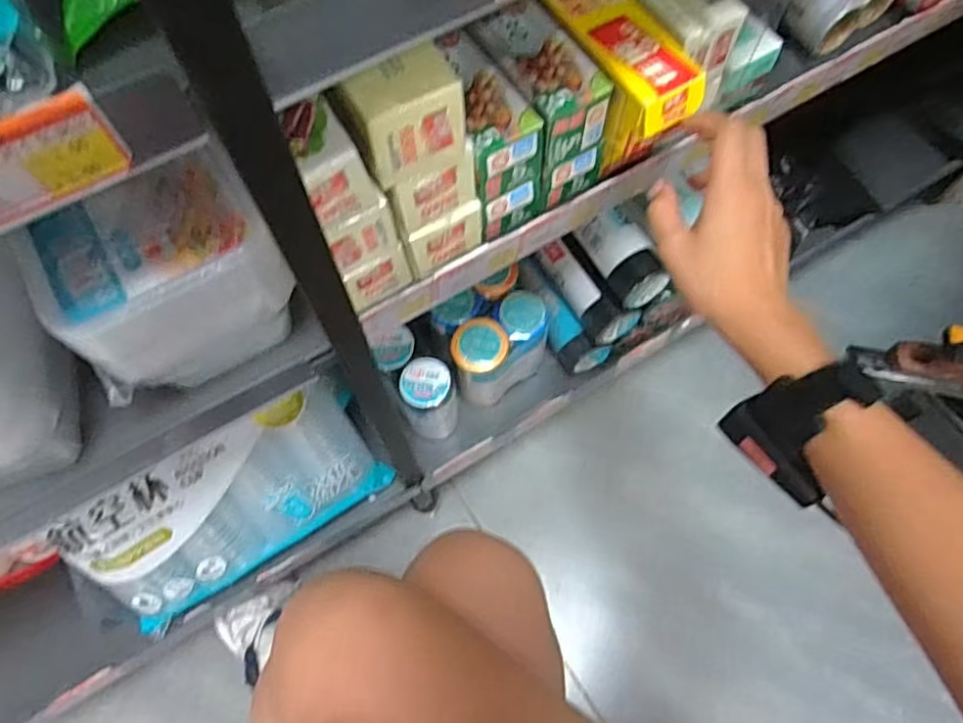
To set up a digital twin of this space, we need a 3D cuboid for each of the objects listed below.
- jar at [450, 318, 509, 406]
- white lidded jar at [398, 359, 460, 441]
[{"bbox_3d":[-0.001,0.003,0.702,0.054,0.115,0.053,0,68,0],"label":"jar"},{"bbox_3d":[-0.052,0.043,0.682,0.049,0.107,0.056,-22,69,-9],"label":"white lidded jar"}]

